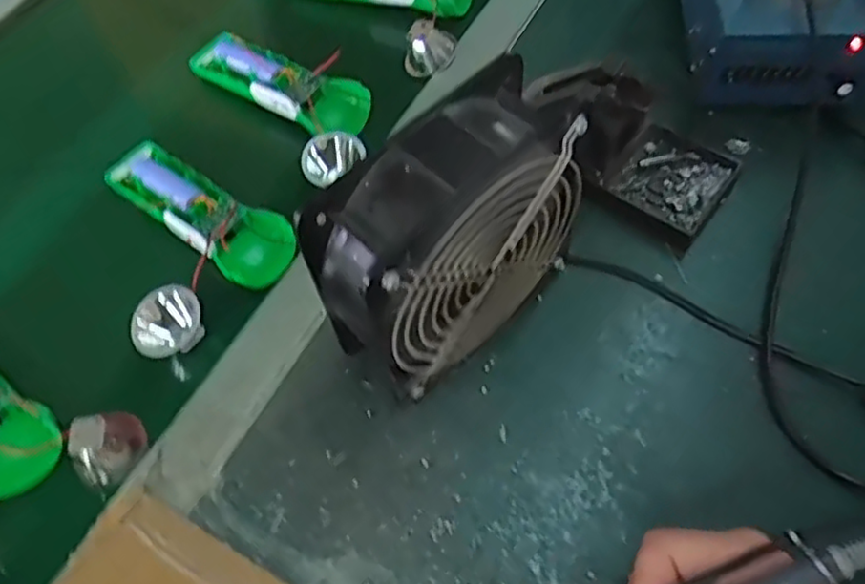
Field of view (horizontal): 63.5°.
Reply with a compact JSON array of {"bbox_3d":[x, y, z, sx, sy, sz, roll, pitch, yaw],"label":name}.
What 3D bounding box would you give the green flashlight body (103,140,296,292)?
[{"bbox_3d":[-0.158,-0.057,0.471,0.152,0.024,0.049,33,67,21],"label":"green flashlight body"}]

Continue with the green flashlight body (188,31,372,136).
[{"bbox_3d":[-0.114,-0.156,0.519,0.149,0.032,0.046,31,66,20],"label":"green flashlight body"}]

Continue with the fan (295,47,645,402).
[{"bbox_3d":[0.018,-0.029,0.360,0.158,0.133,0.058,-34,63,-15],"label":"fan"}]

